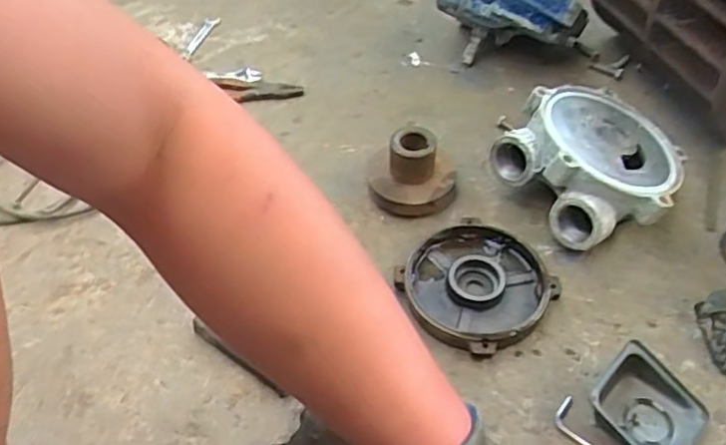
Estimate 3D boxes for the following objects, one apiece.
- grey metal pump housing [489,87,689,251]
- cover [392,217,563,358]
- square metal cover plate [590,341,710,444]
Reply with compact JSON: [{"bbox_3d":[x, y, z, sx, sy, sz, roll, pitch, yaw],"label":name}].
[{"bbox_3d":[0.305,-0.074,0.805,0.219,0.123,0.205,0,48,0],"label":"grey metal pump housing"},{"bbox_3d":[0.131,0.072,0.724,0.159,0.043,0.156,0,48,0],"label":"cover"},{"bbox_3d":[0.281,0.183,0.611,0.098,0.043,0.092,32,56,26],"label":"square metal cover plate"}]

